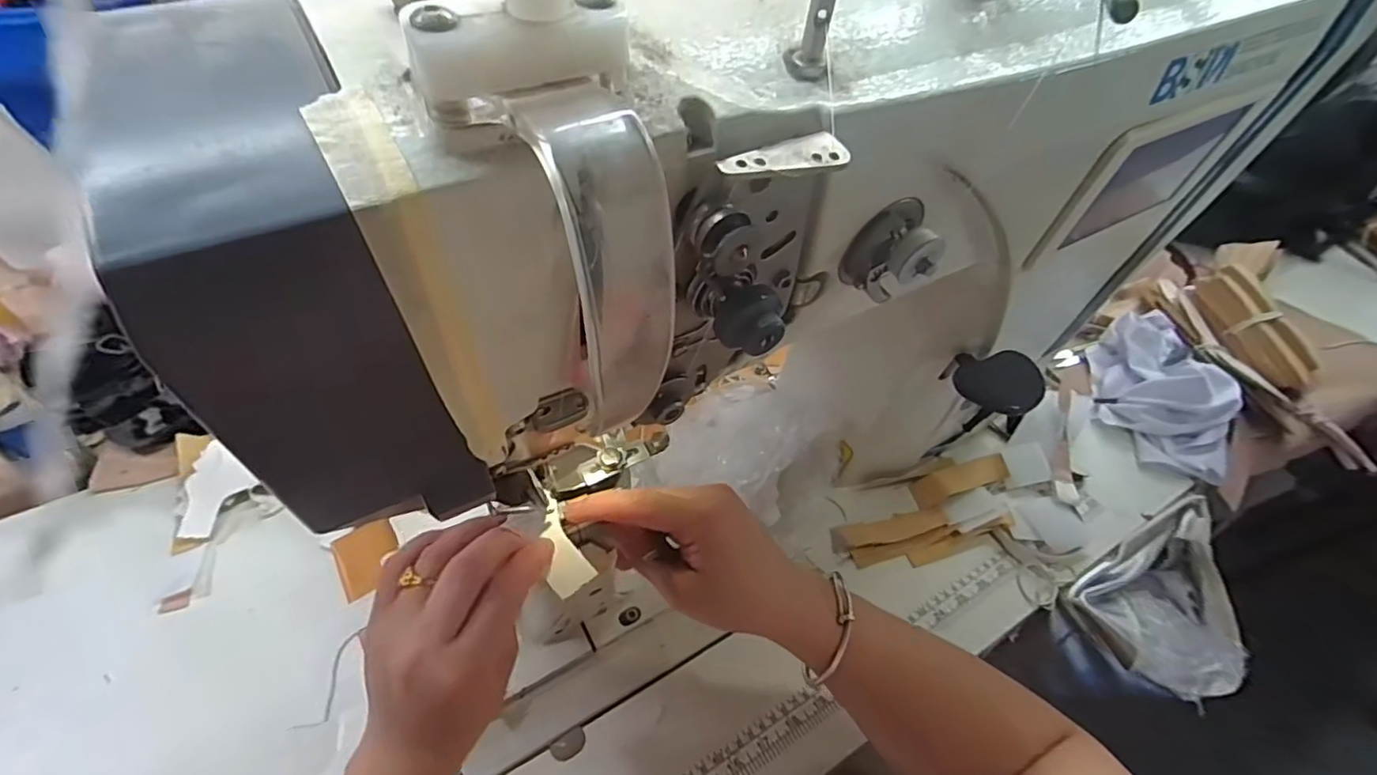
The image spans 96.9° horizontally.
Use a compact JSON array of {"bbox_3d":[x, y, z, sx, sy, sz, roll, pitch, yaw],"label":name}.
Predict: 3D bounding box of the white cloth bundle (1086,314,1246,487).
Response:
[{"bbox_3d":[0.507,-0.004,0.650,0.120,0.057,0.193,17,49,12],"label":"white cloth bundle"}]

